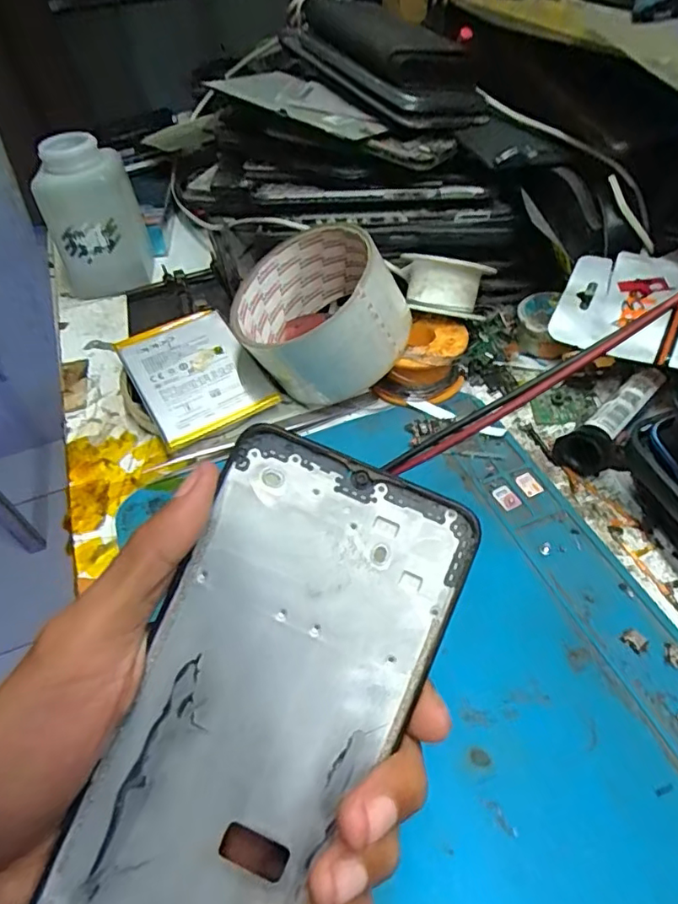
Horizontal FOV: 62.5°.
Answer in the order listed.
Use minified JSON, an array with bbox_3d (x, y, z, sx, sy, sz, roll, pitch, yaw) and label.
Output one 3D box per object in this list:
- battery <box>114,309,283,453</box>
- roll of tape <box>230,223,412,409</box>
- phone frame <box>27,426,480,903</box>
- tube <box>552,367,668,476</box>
[{"bbox_3d":[-0.080,-0.044,0.311,0.063,0.008,0.085,-28,63,-16],"label":"battery"},{"bbox_3d":[-0.009,-0.072,0.298,0.083,0.053,0.083,-16,50,20],"label":"roll of tape"},{"bbox_3d":[-0.024,0.077,0.150,0.071,0.004,0.158,23,86,6],"label":"phone frame"},{"bbox_3d":[0.139,-0.014,0.275,0.073,0.024,0.024,-32,53,-22],"label":"tube"}]

